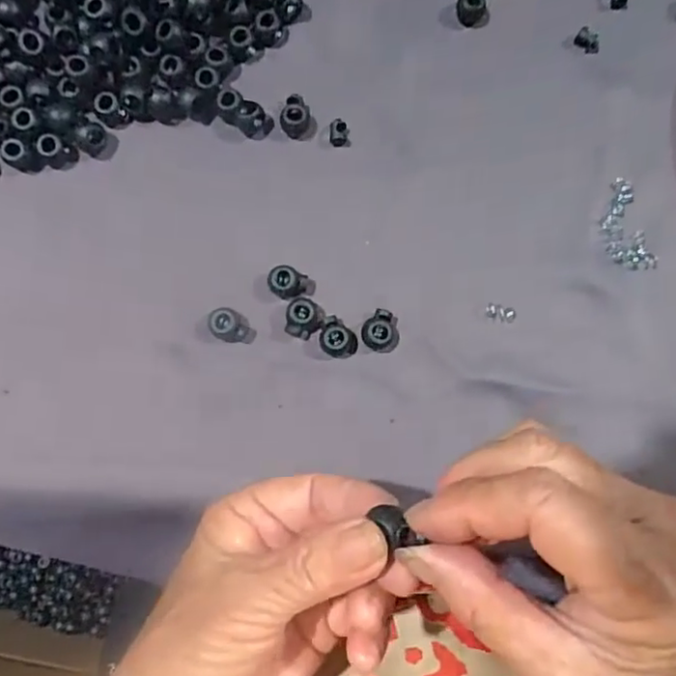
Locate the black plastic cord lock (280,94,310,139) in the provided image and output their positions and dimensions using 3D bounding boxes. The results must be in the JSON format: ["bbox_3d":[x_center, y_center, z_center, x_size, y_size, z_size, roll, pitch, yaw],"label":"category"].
[{"bbox_3d":[-0.022,-0.116,0.320,0.014,0.010,0.020,9,83,0],"label":"black plastic cord lock"}]

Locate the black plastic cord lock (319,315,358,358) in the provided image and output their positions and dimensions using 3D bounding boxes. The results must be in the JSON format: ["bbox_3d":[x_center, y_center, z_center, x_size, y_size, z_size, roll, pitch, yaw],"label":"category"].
[{"bbox_3d":[0.000,0.001,0.306,0.021,0.012,0.017,37,84,3],"label":"black plastic cord lock"}]

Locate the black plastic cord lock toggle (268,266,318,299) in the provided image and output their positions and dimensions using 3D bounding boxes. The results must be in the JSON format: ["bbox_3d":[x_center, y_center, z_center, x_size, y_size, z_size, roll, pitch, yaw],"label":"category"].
[{"bbox_3d":[-0.023,-0.026,0.307,0.023,0.010,0.015,16,83,1],"label":"black plastic cord lock toggle"}]

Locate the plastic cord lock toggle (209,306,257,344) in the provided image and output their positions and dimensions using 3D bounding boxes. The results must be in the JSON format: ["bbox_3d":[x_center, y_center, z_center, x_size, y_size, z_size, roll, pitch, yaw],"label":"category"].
[{"bbox_3d":[-0.052,-0.005,0.304,0.023,0.010,0.015,29,84,2],"label":"plastic cord lock toggle"}]

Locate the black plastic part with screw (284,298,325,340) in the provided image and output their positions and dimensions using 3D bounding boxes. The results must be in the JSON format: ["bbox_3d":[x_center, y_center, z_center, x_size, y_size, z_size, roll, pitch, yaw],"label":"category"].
[{"bbox_3d":[-0.017,-0.009,0.305,0.018,0.009,0.019,0,84,-1],"label":"black plastic part with screw"}]

